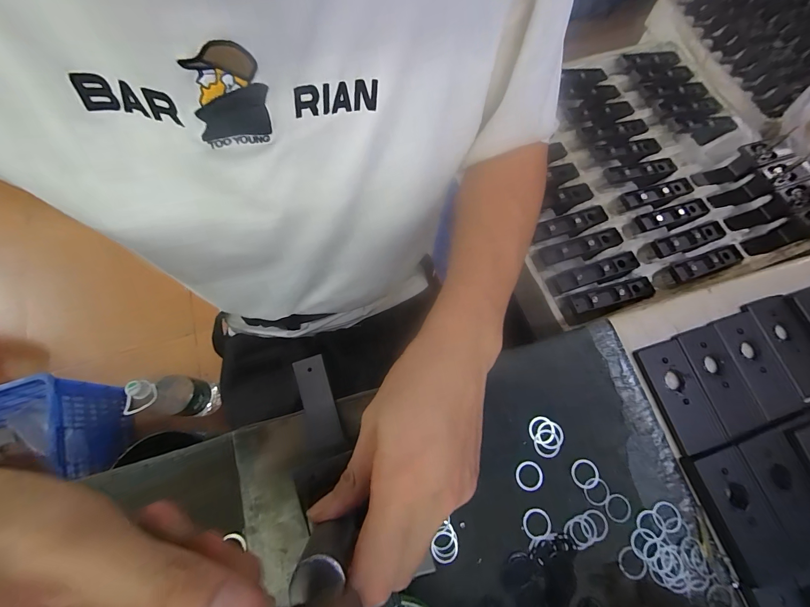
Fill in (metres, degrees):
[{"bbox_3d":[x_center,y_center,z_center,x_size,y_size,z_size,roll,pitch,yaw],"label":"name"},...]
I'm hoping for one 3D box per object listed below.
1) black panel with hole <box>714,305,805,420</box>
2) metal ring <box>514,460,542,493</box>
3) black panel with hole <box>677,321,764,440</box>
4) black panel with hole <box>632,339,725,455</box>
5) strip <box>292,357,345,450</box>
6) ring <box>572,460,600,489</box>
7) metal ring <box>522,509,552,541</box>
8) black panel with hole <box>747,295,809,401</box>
[{"bbox_3d":[0.369,0.060,0.361,0.050,0.009,0.105,-14,67,-5],"label":"black panel with hole"},{"bbox_3d":[0.118,0.164,0.329,0.025,0.004,0.026,-1,66,1],"label":"metal ring"},{"bbox_3d":[0.321,0.075,0.353,0.049,0.010,0.101,-13,67,-4],"label":"black panel with hole"},{"bbox_3d":[0.275,0.090,0.346,0.049,0.006,0.103,-12,66,-4],"label":"black panel with hole"},{"bbox_3d":[-0.079,0.087,0.311,0.027,0.004,0.079,-18,75,-6],"label":"strip"},{"bbox_3d":[0.172,0.163,0.331,0.025,0.005,0.026,-1,66,1],"label":"ring"},{"bbox_3d":[0.121,0.203,0.318,0.025,0.005,0.026,-1,66,1],"label":"metal ring"},{"bbox_3d":[0.410,0.045,0.366,0.042,0.014,0.104,-12,66,-4],"label":"black panel with hole"}]

